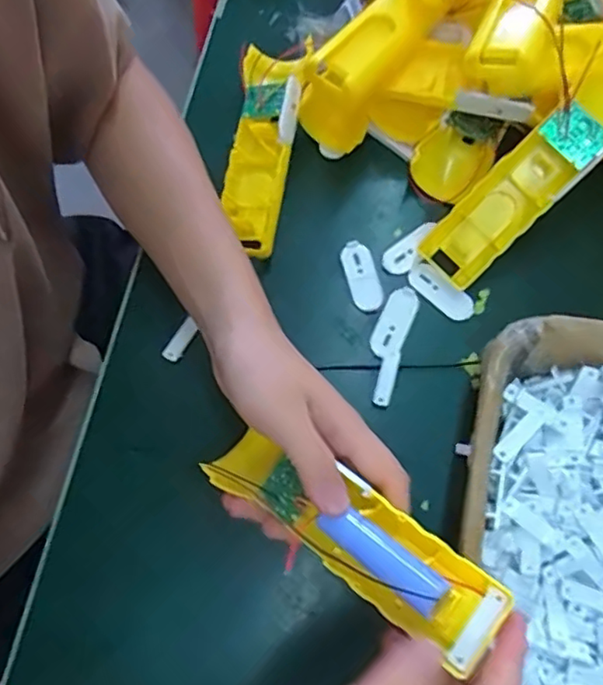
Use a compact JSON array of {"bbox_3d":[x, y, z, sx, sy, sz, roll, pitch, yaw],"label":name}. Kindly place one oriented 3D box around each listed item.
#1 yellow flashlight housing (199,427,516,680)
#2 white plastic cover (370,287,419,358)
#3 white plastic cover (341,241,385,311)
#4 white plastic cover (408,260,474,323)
[{"bbox_3d":[0.018,0.091,0.299,0.164,0.035,0.041,26,75,34],"label":"yellow flashlight housing"},{"bbox_3d":[0.062,-0.014,0.403,0.021,0.004,0.051,23,76,7],"label":"white plastic cover"},{"bbox_3d":[0.041,-0.046,0.411,0.019,0.004,0.050,-15,75,-3],"label":"white plastic cover"},{"bbox_3d":[0.093,-0.034,0.406,0.049,0.008,0.018,40,79,11],"label":"white plastic cover"}]

